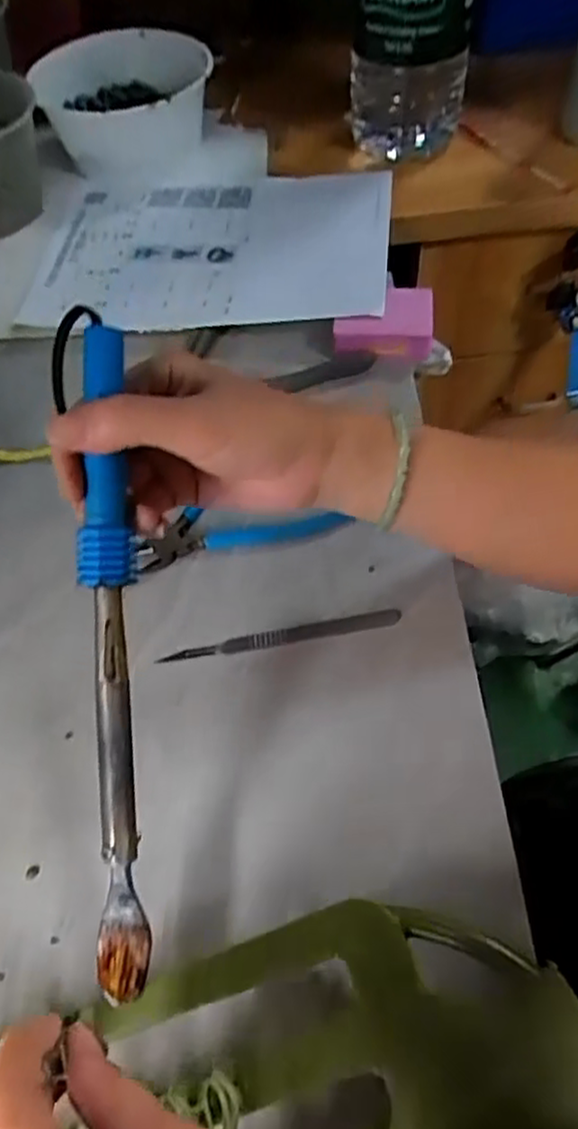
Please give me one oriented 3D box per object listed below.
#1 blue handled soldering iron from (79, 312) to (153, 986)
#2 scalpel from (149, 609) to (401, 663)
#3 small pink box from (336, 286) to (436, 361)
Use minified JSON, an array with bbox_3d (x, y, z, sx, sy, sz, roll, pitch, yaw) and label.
[{"bbox_3d":[-0.075,0.040,0.307,0.022,0.016,0.282,-2,91,3],"label":"blue handled soldering iron"},{"bbox_3d":[-0.005,0.042,0.426,0.141,0.006,0.014,-8,57,-1],"label":"scalpel"},{"bbox_3d":[0.073,-0.187,0.555,0.073,0.032,0.059,2,57,6],"label":"small pink box"}]

